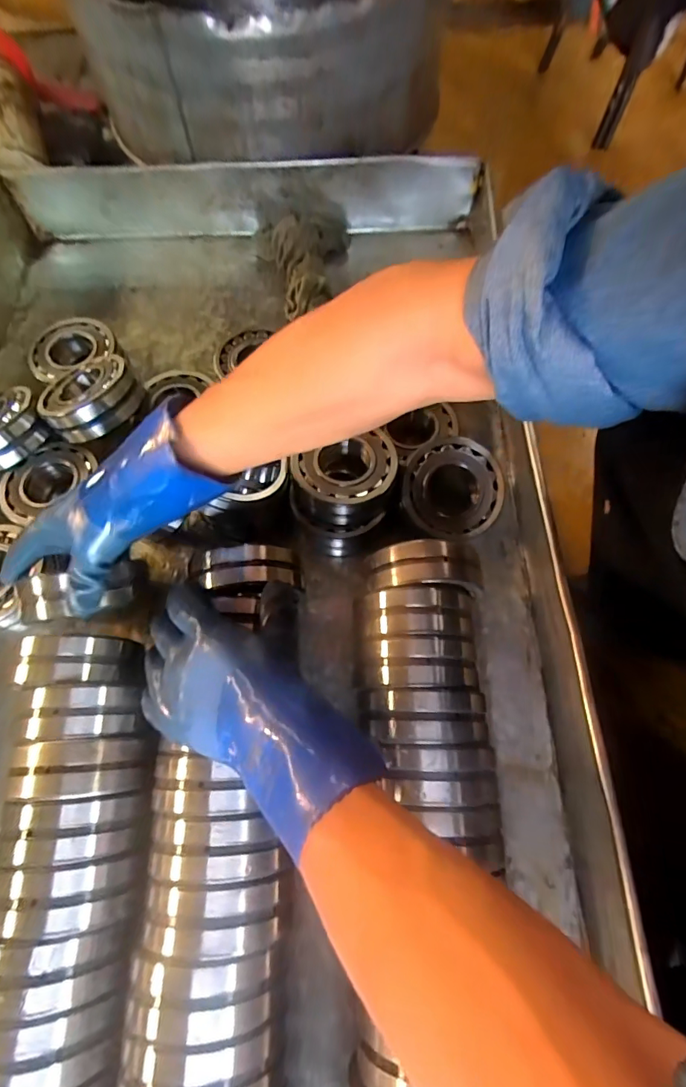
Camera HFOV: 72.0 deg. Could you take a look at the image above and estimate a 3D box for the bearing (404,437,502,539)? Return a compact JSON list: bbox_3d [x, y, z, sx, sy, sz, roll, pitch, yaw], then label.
[{"bbox_3d":[0.123,-0.059,0.529,0.110,0.022,0.107,2,93,3],"label":"bearing"}]

